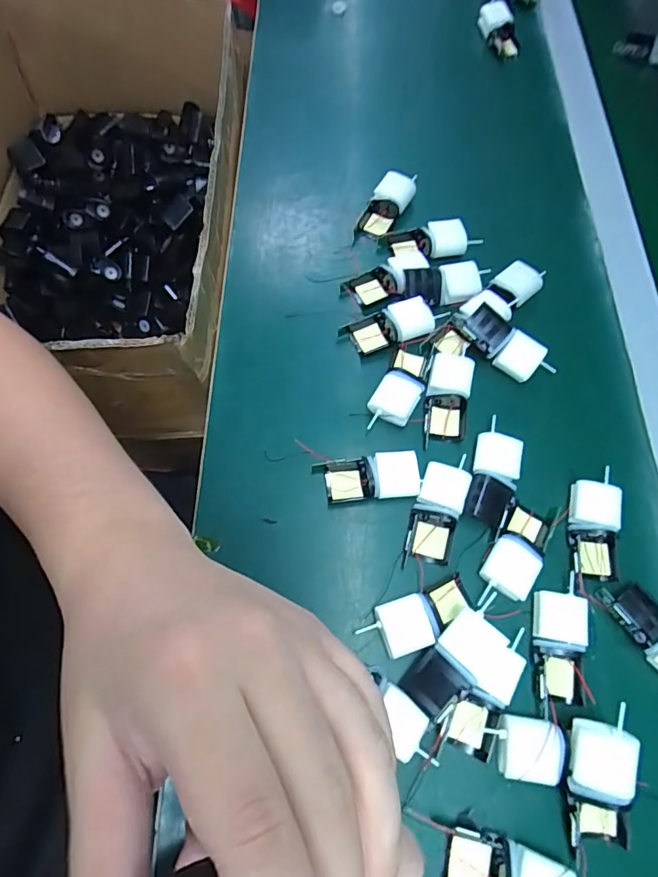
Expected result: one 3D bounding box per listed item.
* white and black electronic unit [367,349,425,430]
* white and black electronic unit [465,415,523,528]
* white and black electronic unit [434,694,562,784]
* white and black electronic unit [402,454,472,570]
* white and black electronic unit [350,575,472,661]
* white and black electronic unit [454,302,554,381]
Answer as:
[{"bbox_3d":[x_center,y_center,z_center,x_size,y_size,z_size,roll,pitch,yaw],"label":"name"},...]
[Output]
[{"bbox_3d":[0.065,-0.047,0.425,0.038,0.018,0.083,26,70,8],"label":"white and black electronic unit"},{"bbox_3d":[0.138,0.030,0.399,0.038,0.017,0.085,15,69,3],"label":"white and black electronic unit"},{"bbox_3d":[0.117,0.205,0.325,0.082,0.024,0.040,17,69,4],"label":"white and black electronic unit"},{"bbox_3d":[0.088,0.059,0.387,0.038,0.015,0.087,18,69,5],"label":"white and black electronic unit"},{"bbox_3d":[0.067,0.135,0.356,0.086,0.015,0.037,-18,71,-9],"label":"white and black electronic unit"},{"bbox_3d":[0.159,-0.089,0.439,0.096,0.029,0.033,37,72,11],"label":"white and black electronic unit"}]

